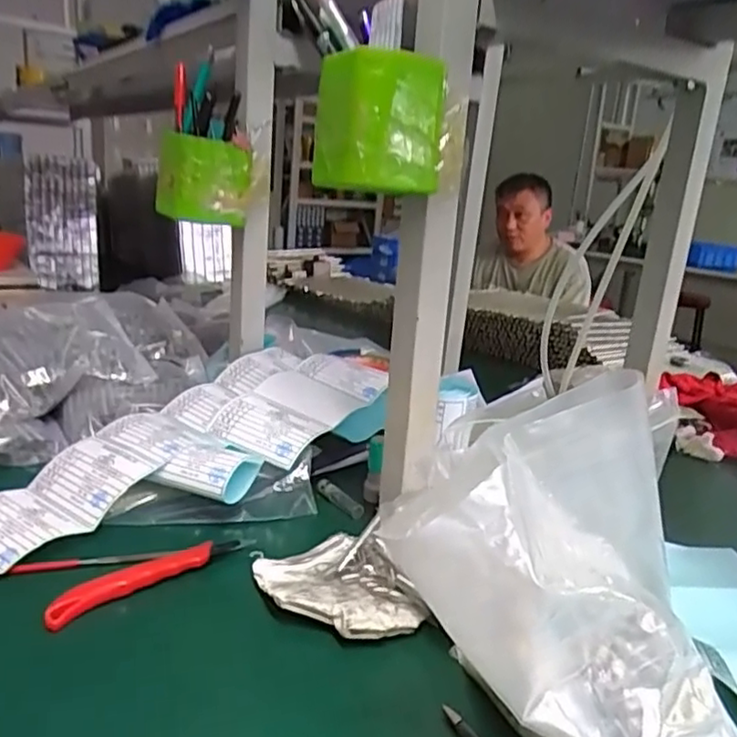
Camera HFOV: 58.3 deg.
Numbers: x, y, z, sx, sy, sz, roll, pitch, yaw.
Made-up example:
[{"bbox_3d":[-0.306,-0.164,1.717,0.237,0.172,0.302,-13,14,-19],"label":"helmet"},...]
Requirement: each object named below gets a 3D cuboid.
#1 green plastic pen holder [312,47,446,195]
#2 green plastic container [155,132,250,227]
[{"bbox_3d":[0.008,-0.161,0.444,0.073,0.086,0.066,-1,8,-37],"label":"green plastic pen holder"},{"bbox_3d":[-0.169,-0.192,0.675,0.091,0.079,0.086,-1,19,-16],"label":"green plastic container"}]

